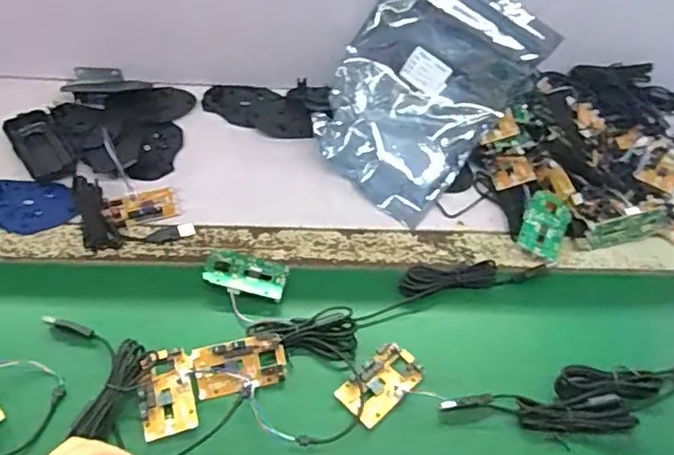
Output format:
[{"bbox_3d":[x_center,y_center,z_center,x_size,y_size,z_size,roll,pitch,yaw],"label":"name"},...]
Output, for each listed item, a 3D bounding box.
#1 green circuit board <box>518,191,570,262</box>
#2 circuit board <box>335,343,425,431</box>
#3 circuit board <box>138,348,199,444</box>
[{"bbox_3d":[0.221,-0.003,0.643,0.045,0.004,0.077,24,63,2],"label":"green circuit board"},{"bbox_3d":[0.039,0.138,0.533,0.075,0.012,0.044,-36,63,-28],"label":"circuit board"},{"bbox_3d":[-0.146,0.140,0.518,0.045,0.013,0.075,-9,53,-12],"label":"circuit board"}]

